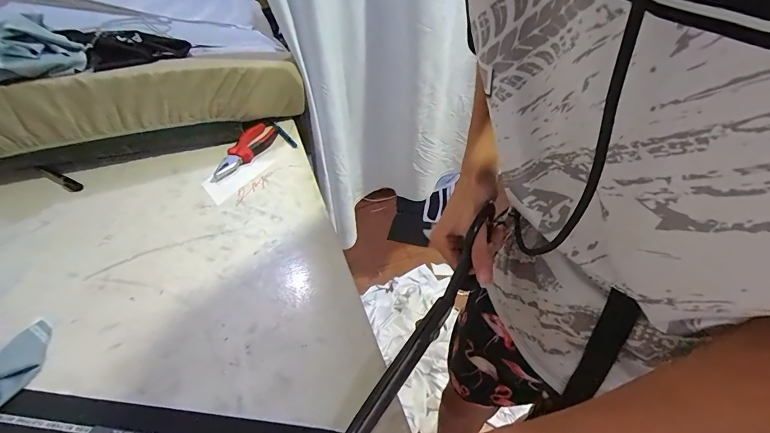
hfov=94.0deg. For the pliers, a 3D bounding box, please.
[{"bbox_3d":[-0.238,-0.114,0.614,0.056,0.018,0.156,10,43,9],"label":"pliers"}]

